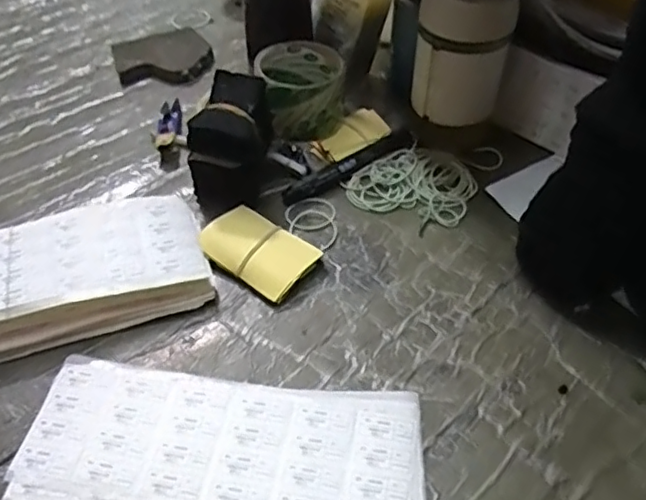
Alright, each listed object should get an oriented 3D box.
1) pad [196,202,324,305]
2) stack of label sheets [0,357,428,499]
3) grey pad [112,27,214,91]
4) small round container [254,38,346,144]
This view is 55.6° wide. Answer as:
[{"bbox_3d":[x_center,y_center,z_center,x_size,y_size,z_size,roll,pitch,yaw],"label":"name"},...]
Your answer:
[{"bbox_3d":[-0.055,-0.001,0.507,0.091,0.012,0.060,34,61,22],"label":"pad"},{"bbox_3d":[-0.065,0.129,0.404,0.258,0.009,0.108,3,49,5],"label":"stack of label sheets"},{"bbox_3d":[-0.182,-0.219,0.704,0.106,0.020,0.091,-18,51,-13],"label":"grey pad"},{"bbox_3d":[-0.020,-0.154,0.599,0.080,0.067,0.094,-2,49,0],"label":"small round container"}]

